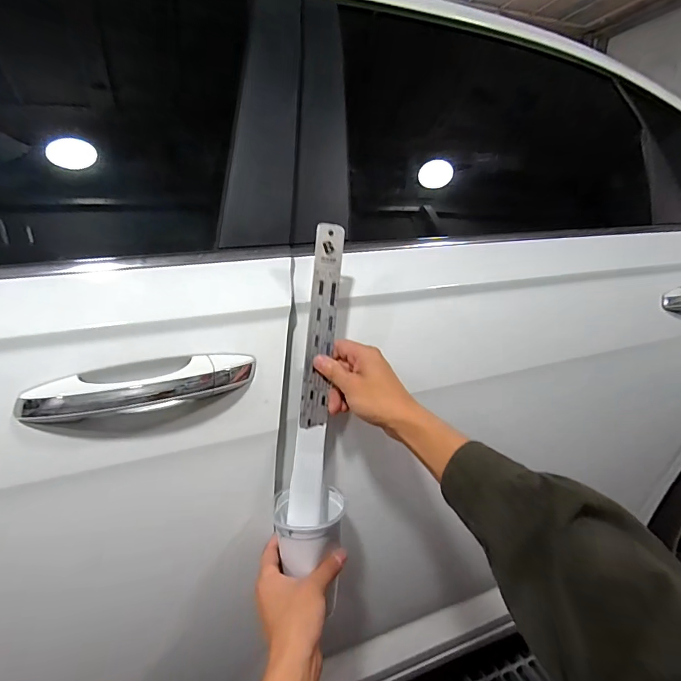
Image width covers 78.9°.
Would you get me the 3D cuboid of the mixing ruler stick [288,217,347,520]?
[{"bbox_3d":[-0.025,0.034,0.465,0.033,0.332,0.005,6,-4,-13],"label":"mixing ruler stick"}]

